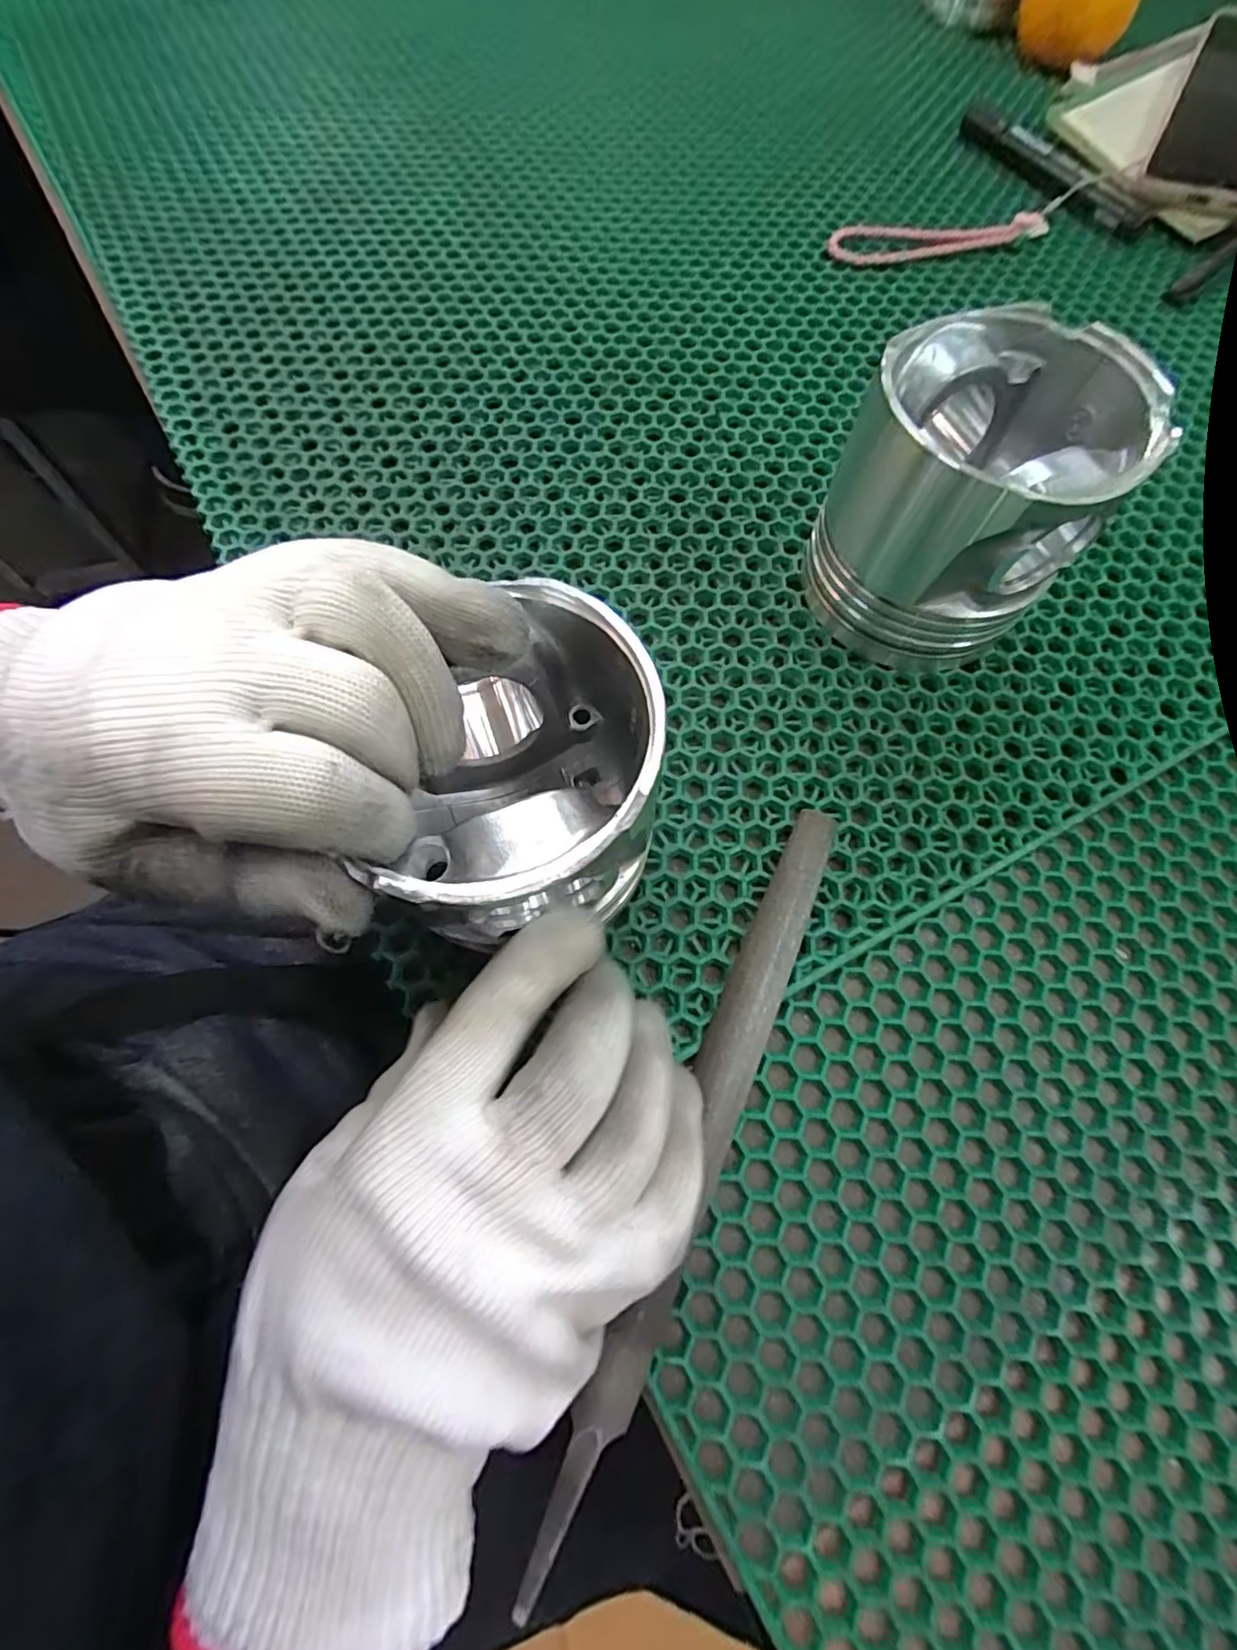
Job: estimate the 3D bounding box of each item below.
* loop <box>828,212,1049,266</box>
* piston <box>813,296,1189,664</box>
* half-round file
[{"bbox_3d":[0.191,-0.352,0.365,0.134,0.007,0.028,-10,70,-4],"label":"loop"},{"bbox_3d":[0.129,-0.120,0.236,0.094,0.088,0.103,18,71,6],"label":"piston"},{"bbox_3d":[0.027,0.101,0.198,0.018,0.011,0.237,23,72,8],"label":"half-round file"}]

